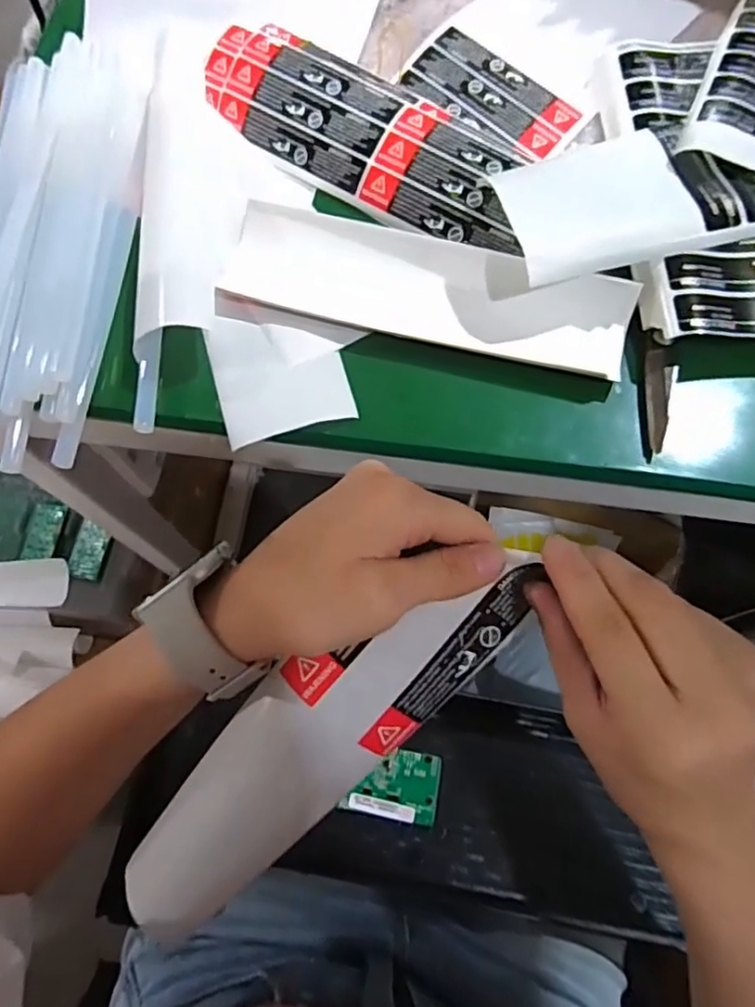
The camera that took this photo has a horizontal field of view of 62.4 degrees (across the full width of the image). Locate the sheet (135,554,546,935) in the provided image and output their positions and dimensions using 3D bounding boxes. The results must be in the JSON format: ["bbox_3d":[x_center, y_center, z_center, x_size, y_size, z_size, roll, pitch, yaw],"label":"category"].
[{"bbox_3d":[-0.023,0.099,0.273,0.222,0.028,0.055,-42,74,4],"label":"sheet"}]

